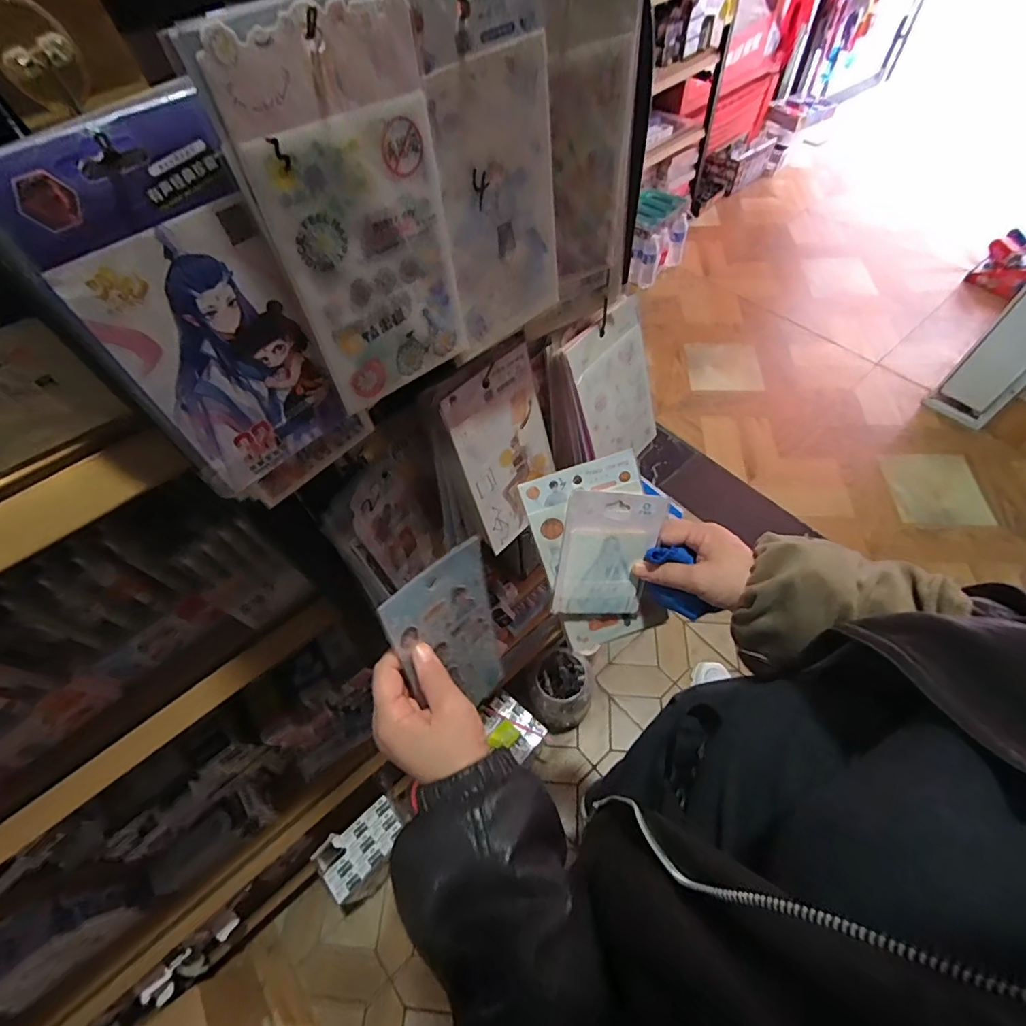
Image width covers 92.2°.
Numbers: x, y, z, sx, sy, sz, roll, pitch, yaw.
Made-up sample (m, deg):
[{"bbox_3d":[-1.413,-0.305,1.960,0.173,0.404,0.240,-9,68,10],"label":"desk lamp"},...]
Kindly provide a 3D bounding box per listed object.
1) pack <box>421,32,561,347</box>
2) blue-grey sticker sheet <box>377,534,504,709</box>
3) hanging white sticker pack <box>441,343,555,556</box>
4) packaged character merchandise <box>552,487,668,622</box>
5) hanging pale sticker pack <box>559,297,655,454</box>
[{"bbox_3d":[-0.005,-0.191,0.312,0.090,0.149,0.014,-38,62,-19],"label":"pack"},{"bbox_3d":[-0.050,0.111,0.410,0.011,0.186,0.091,27,50,35],"label":"blue-grey sticker sheet"},{"bbox_3d":[-0.003,-0.055,0.467,0.007,0.179,0.102,28,60,37],"label":"hanging white sticker pack"},{"bbox_3d":[0.084,0.042,0.443,0.083,0.128,0.008,4,22,-8],"label":"packaged character merchandise"},{"bbox_3d":[0.108,-0.122,0.512,0.102,0.168,0.010,-42,43,-19],"label":"hanging pale sticker pack"}]

